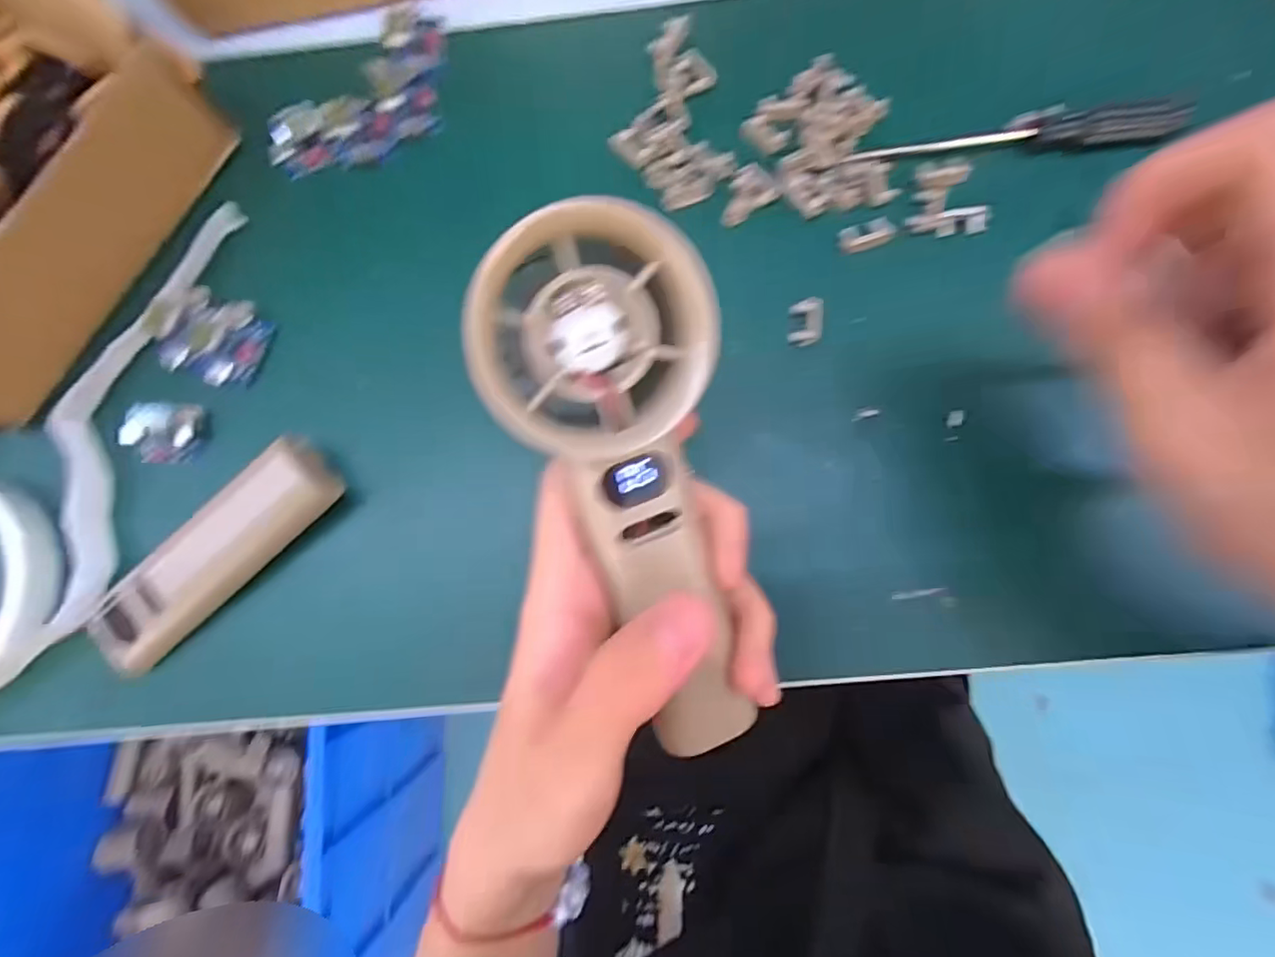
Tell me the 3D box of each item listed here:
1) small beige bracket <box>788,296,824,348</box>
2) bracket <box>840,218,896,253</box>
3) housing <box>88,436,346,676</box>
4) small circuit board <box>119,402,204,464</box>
[{"bbox_3d":[0.069,-0.064,0.235,0.012,0.005,0.019,3,81,2],"label":"small beige bracket"},{"bbox_3d":[0.095,-0.101,0.240,0.021,0.004,0.010,-10,86,16],"label":"bracket"},{"bbox_3d":[-0.164,0.030,0.228,0.106,0.020,0.028,-43,82,-5],"label":"housing"},{"bbox_3d":[-0.199,-0.019,0.240,0.031,0.008,0.024,2,81,2],"label":"small circuit board"}]

